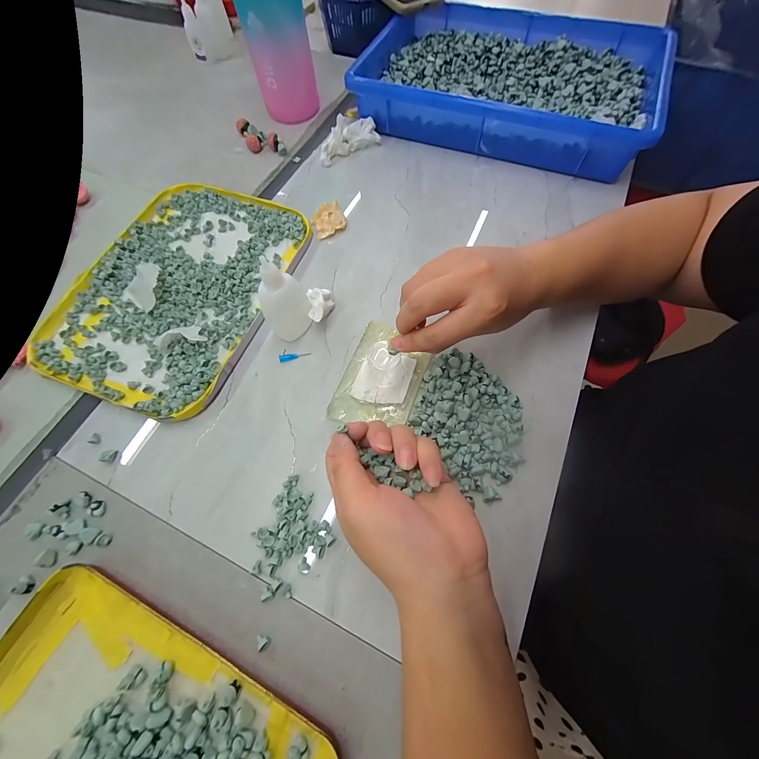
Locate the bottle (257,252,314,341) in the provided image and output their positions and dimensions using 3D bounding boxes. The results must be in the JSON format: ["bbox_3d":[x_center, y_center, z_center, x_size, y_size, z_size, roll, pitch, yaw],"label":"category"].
[{"bbox_3d":[-0.090,-0.081,0.290,0.042,0.079,0.052,-22,67,-9],"label":"bottle"}]

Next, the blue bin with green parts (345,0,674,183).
[{"bbox_3d":[0.170,-0.403,0.440,0.368,0.069,0.247,21,67,11],"label":"blue bin with green parts"}]

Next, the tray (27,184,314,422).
[{"bbox_3d":[-0.210,-0.105,0.339,0.200,0.020,0.271,19,67,9],"label":"tray"}]

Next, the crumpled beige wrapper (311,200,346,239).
[{"bbox_3d":[-0.061,-0.191,0.380,0.037,0.010,0.042,-24,67,-9],"label":"crumpled beige wrapper"}]

